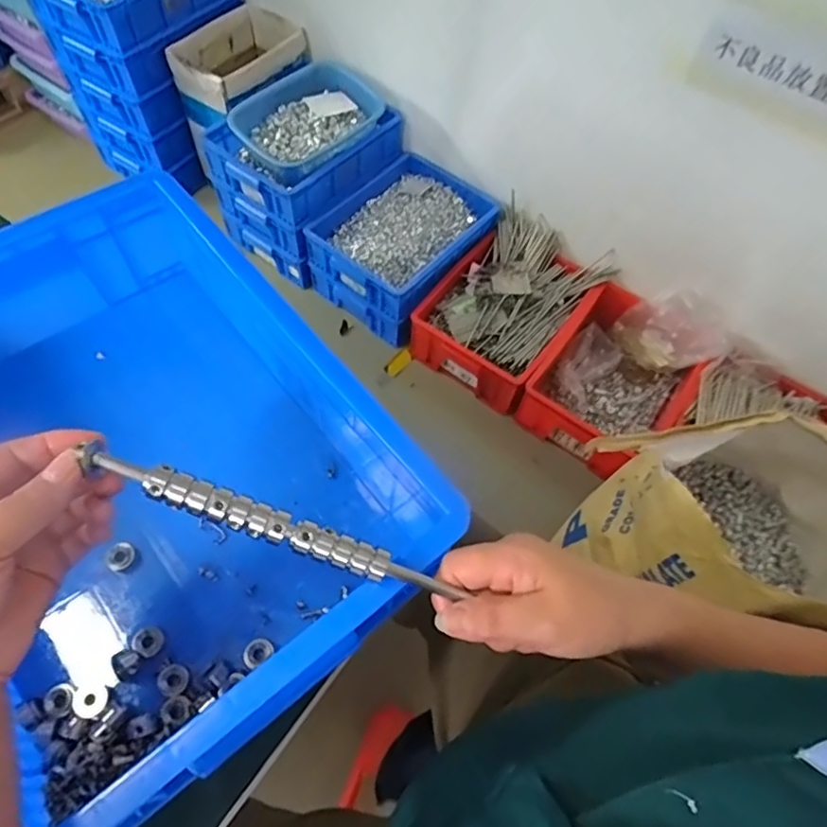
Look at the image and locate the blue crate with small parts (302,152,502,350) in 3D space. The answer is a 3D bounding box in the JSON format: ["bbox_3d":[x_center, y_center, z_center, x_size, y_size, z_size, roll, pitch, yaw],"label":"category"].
[{"bbox_3d":[-0.026,-0.444,1.525,0.323,0.171,0.463,32,62,14],"label":"blue crate with small parts"}]

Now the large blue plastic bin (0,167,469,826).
[{"bbox_3d":[-0.205,0.034,0.419,0.298,0.115,0.405,-35,68,-22],"label":"large blue plastic bin"}]

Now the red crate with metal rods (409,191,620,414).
[{"bbox_3d":[0.237,-0.280,1.440,0.333,0.164,0.466,35,63,15],"label":"red crate with metal rods"}]

